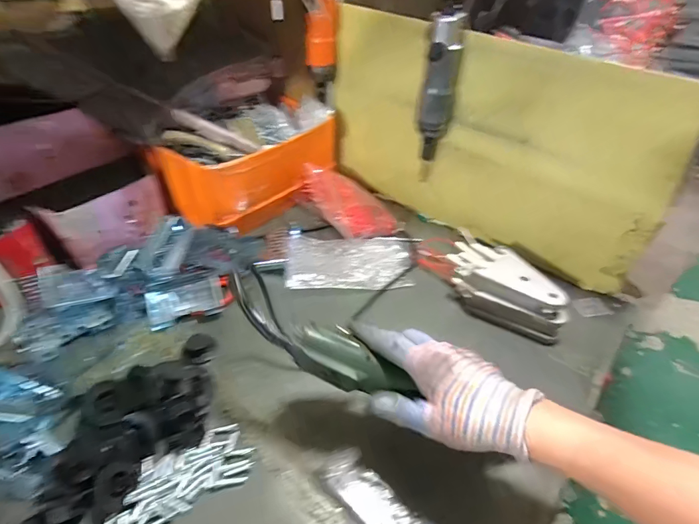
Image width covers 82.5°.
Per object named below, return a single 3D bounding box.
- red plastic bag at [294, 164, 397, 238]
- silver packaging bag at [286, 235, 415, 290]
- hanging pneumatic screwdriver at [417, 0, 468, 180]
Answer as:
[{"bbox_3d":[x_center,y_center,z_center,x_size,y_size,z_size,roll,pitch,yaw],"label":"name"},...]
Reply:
[{"bbox_3d":[-0.006,-0.093,0.606,0.096,0.053,0.153,-26,51,-27],"label":"red plastic bag"},{"bbox_3d":[0.003,0.000,0.549,0.173,0.013,0.106,1,44,-2],"label":"silver packaging bag"},{"bbox_3d":[0.113,-0.219,0.498,0.046,0.253,0.047,11,44,9],"label":"hanging pneumatic screwdriver"}]

